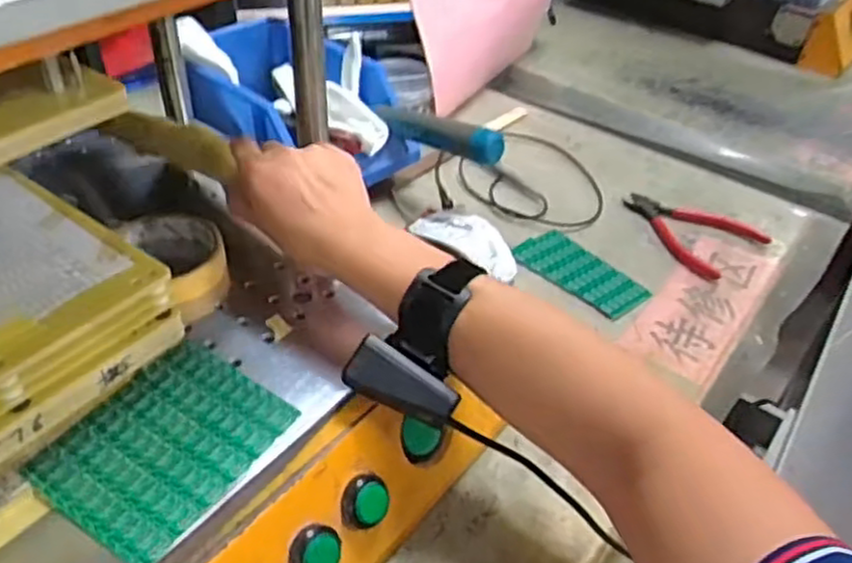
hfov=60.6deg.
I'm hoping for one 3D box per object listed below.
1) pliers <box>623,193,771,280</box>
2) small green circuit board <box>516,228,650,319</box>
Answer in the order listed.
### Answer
[{"bbox_3d":[0.272,-0.063,0.766,0.112,0.024,0.141,-28,50,-31],"label":"pliers"},{"bbox_3d":[0.147,-0.007,0.703,0.067,0.010,0.126,-29,53,-35],"label":"small green circuit board"}]

